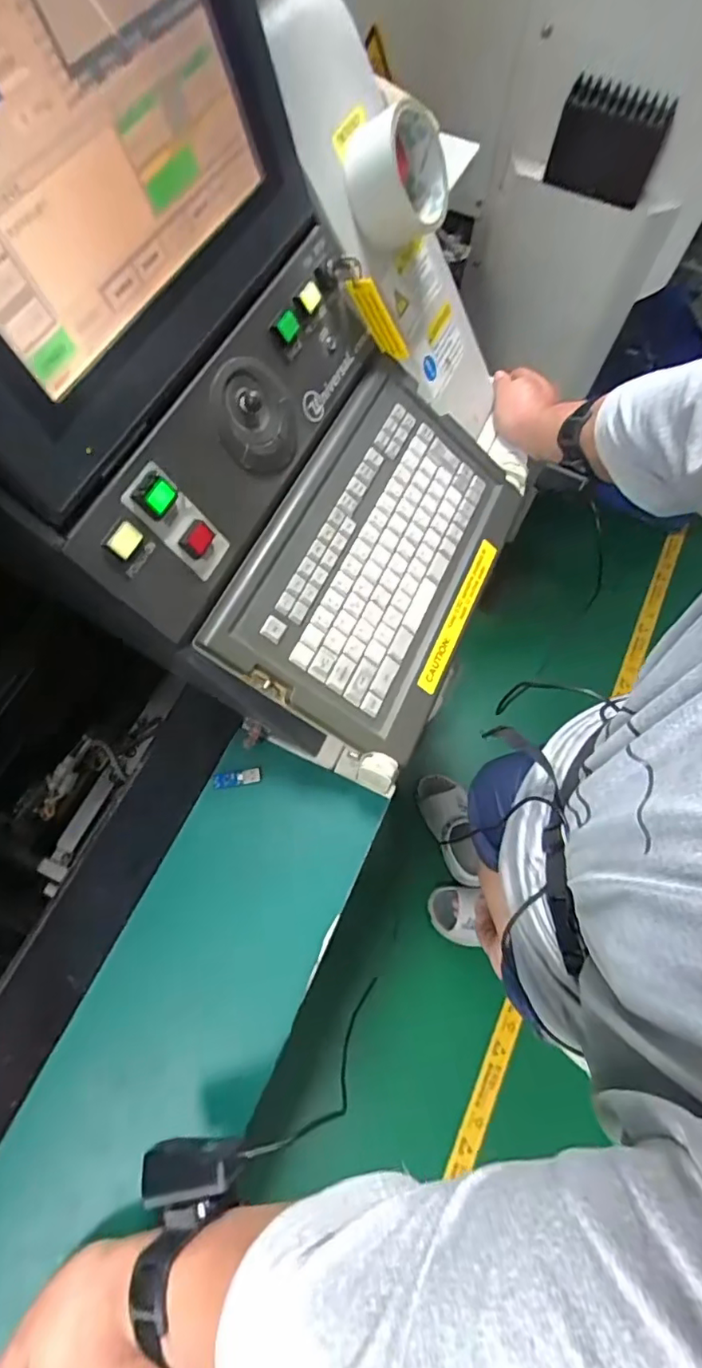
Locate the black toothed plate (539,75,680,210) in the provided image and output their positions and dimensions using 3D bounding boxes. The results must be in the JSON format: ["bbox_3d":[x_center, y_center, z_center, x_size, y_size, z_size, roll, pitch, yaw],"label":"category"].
[{"bbox_3d":[0.311,-0.654,0.671,0.124,0.095,0.016,12,44,-3],"label":"black toothed plate"}]

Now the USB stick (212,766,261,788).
[{"bbox_3d":[-0.106,0.087,0.514,0.042,0.004,0.014,-9,69,-6],"label":"USB stick"}]

